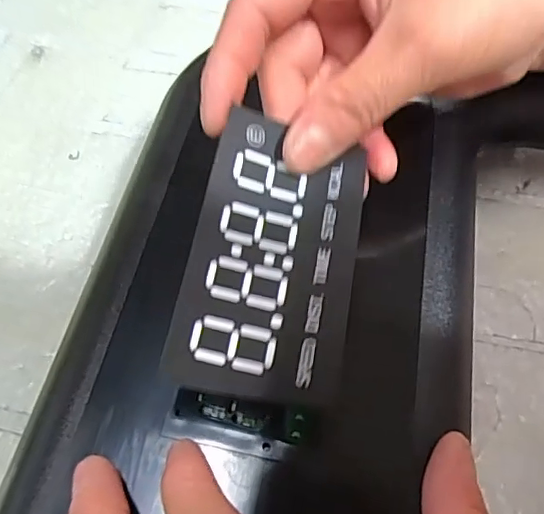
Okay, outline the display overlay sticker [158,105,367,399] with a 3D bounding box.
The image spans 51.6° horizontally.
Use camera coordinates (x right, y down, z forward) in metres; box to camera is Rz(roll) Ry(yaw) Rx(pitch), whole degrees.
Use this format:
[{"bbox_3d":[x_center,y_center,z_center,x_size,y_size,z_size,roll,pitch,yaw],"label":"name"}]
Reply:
[{"bbox_3d":[0.000,-0.003,0.170,0.049,0.007,0.087,9,64,4],"label":"display overlay sticker"}]

